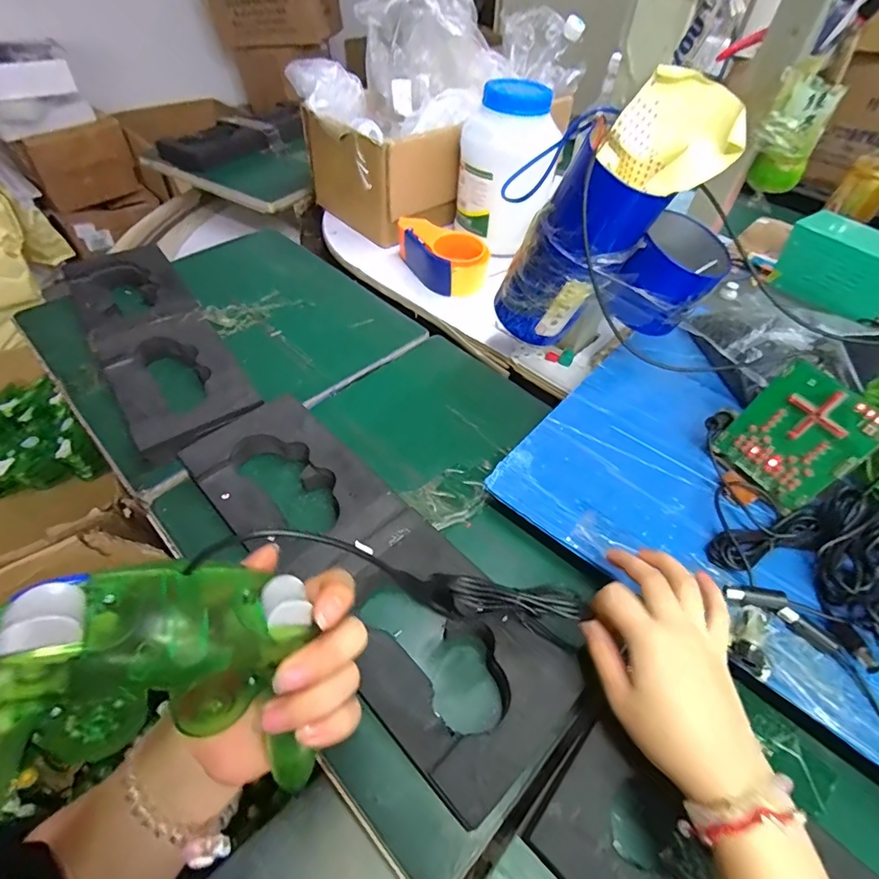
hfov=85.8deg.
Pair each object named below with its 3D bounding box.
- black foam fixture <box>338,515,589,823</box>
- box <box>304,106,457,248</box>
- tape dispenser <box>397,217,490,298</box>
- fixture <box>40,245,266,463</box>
[{"bbox_3d":[-0.001,0.158,0.366,0.125,0.037,0.194,-36,59,-27],"label":"black foam fixture"},{"bbox_3d":[-0.098,-0.447,0.789,0.159,0.149,0.219,-30,57,-23],"label":"box"},{"bbox_3d":[0.003,-0.278,0.710,0.091,0.062,0.143,-25,55,-21],"label":"tape dispenser"},{"bbox_3d":[-0.363,-0.136,0.592,0.136,0.023,0.429,-31,57,-23],"label":"fixture"}]

